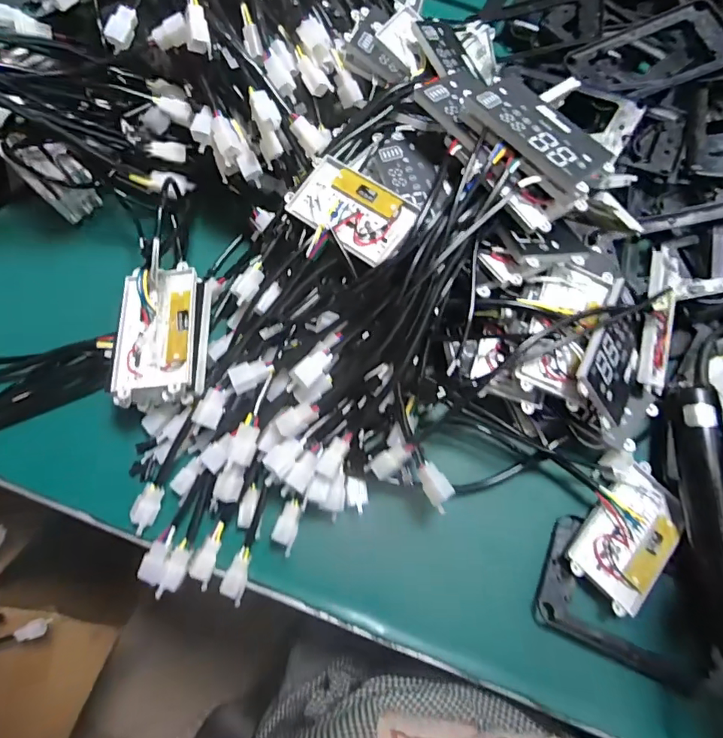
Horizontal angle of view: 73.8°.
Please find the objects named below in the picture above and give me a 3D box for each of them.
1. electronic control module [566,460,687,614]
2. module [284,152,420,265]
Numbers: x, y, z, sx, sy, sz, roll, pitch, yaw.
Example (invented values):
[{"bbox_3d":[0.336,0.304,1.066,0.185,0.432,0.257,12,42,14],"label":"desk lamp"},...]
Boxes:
[{"bbox_3d":[0.217,0.133,0.390,0.065,0.023,0.114,38,74,14],"label":"electronic control module"},{"bbox_3d":[-0.010,-0.135,0.403,0.106,0.009,0.063,36,85,20],"label":"module"}]

